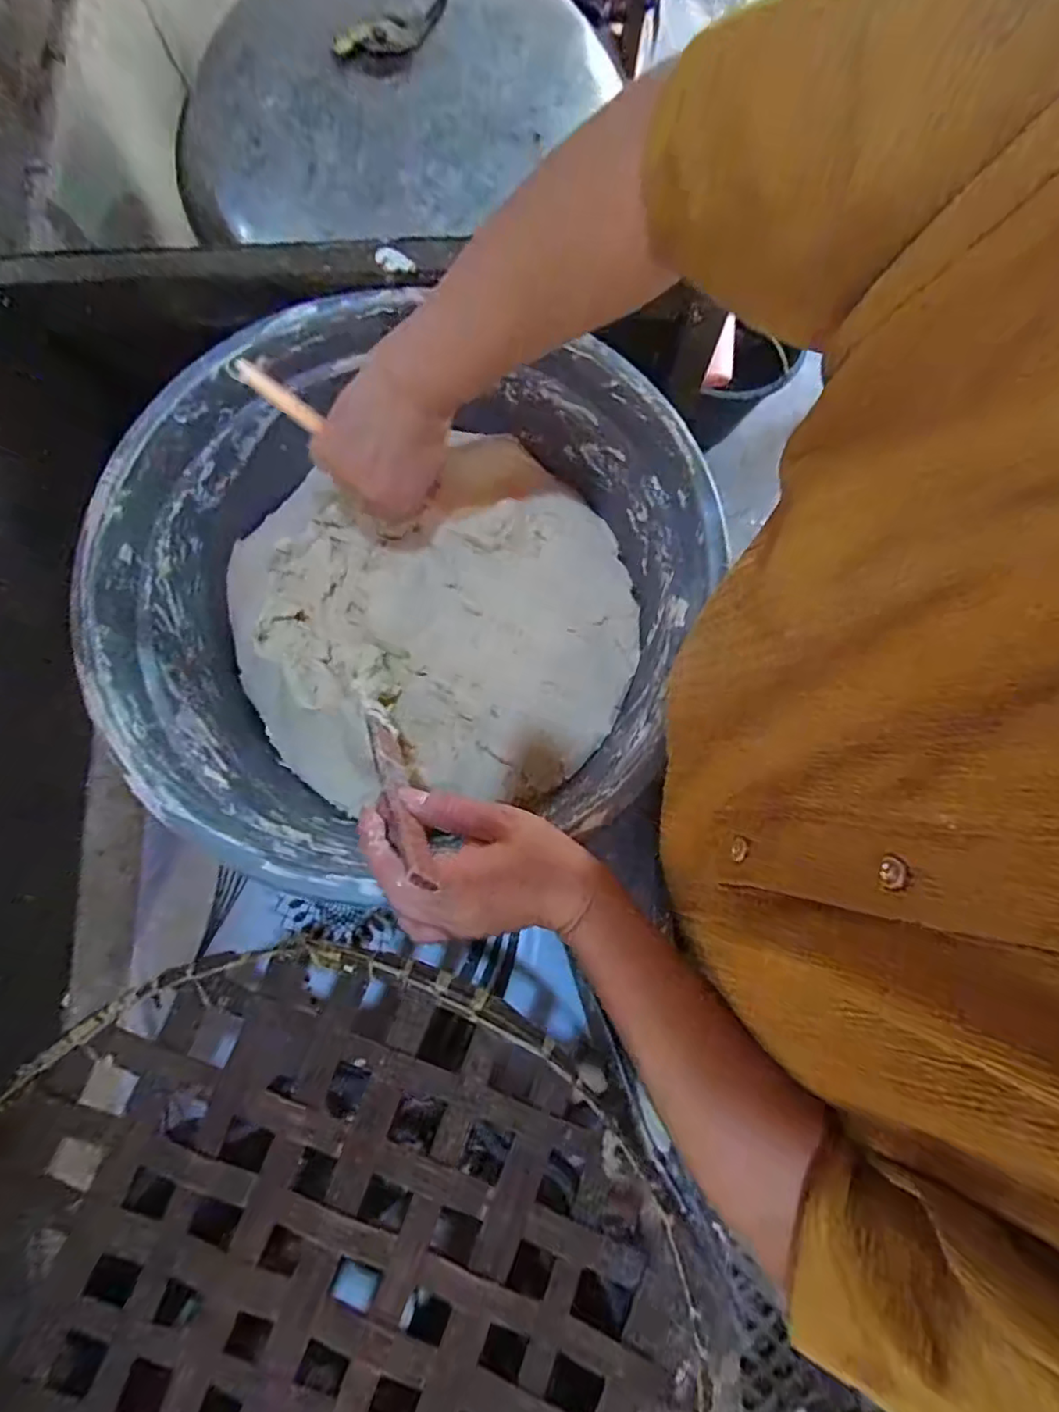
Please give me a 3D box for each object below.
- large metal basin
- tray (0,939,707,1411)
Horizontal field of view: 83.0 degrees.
[{"bbox_3d":[-0.092,-0.072,0.450,0.387,0.146,0.381,0,81,-1],"label":"large metal basin"},{"bbox_3d":[-0.109,0.312,0.276,0.356,0.028,0.364,19,81,2],"label":"tray"}]

